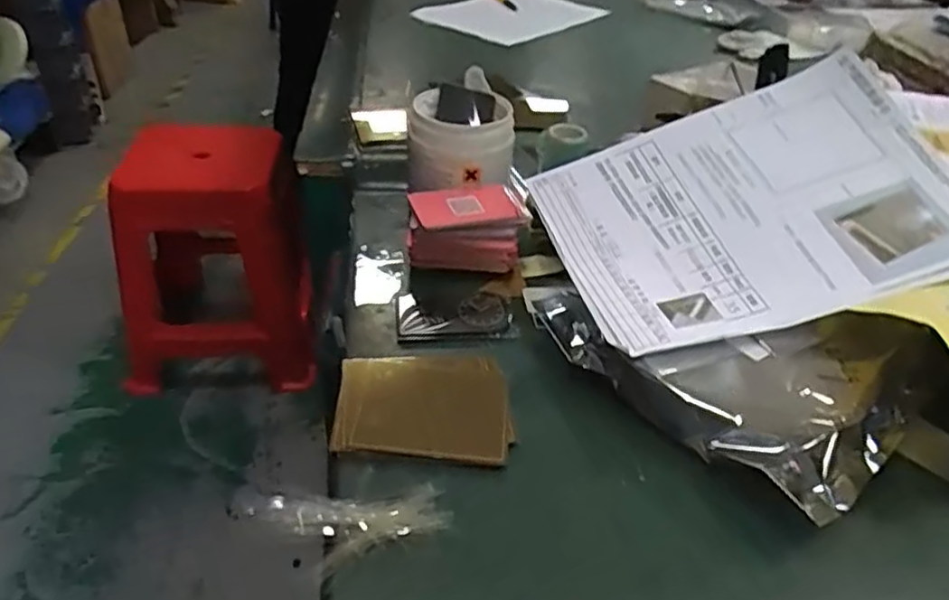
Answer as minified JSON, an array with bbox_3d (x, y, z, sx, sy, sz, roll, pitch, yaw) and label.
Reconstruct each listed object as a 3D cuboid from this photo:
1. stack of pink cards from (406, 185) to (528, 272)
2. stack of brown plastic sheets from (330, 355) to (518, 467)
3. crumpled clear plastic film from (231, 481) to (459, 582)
[{"bbox_3d":[-0.009,-0.061,0.567,0.093,0.052,0.062,-2,38,-7],"label":"stack of pink cards"},{"bbox_3d":[-0.034,0.068,0.444,0.112,0.009,0.094,1,40,-7],"label":"stack of brown plastic sheets"},{"bbox_3d":[-0.073,0.123,0.369,0.117,0.008,0.049,-1,38,-6],"label":"crumpled clear plastic film"}]

